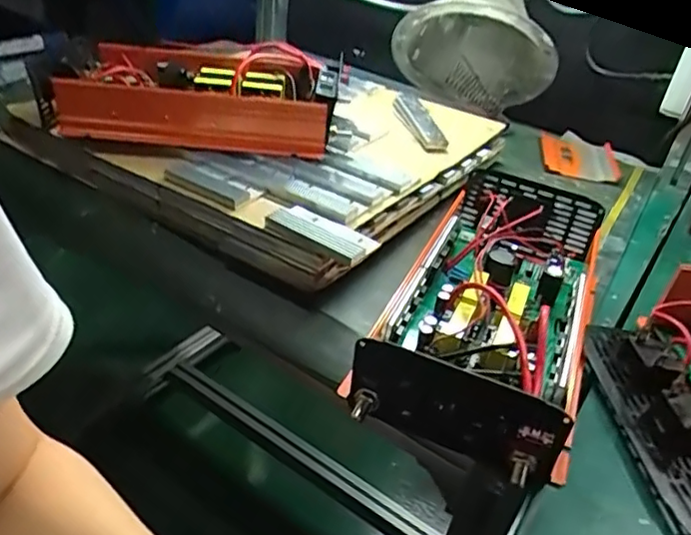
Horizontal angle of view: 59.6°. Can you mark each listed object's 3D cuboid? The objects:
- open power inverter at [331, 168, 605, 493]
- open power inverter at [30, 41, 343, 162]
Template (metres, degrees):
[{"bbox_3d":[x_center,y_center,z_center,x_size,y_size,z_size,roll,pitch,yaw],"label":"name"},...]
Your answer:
[{"bbox_3d":[0.125,0.023,0.482,0.140,0.080,0.302,19,36,16],"label":"open power inverter"},{"bbox_3d":[-0.159,-0.184,0.630,0.294,0.069,0.141,6,34,-2],"label":"open power inverter"}]

